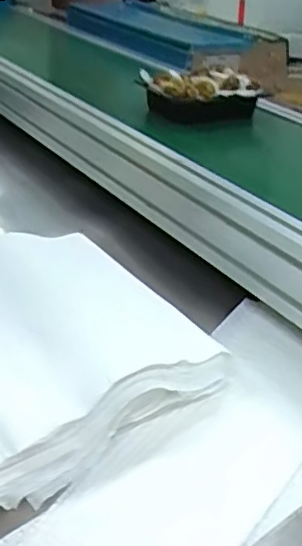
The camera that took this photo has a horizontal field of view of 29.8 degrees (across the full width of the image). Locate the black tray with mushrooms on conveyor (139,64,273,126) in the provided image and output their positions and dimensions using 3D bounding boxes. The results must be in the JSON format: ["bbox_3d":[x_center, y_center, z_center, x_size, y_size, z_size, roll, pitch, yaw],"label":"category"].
[{"bbox_3d":[0.082,-0.282,0.891,0.158,0.065,0.101,-14,37,-28],"label":"black tray with mushrooms on conveyor"}]

